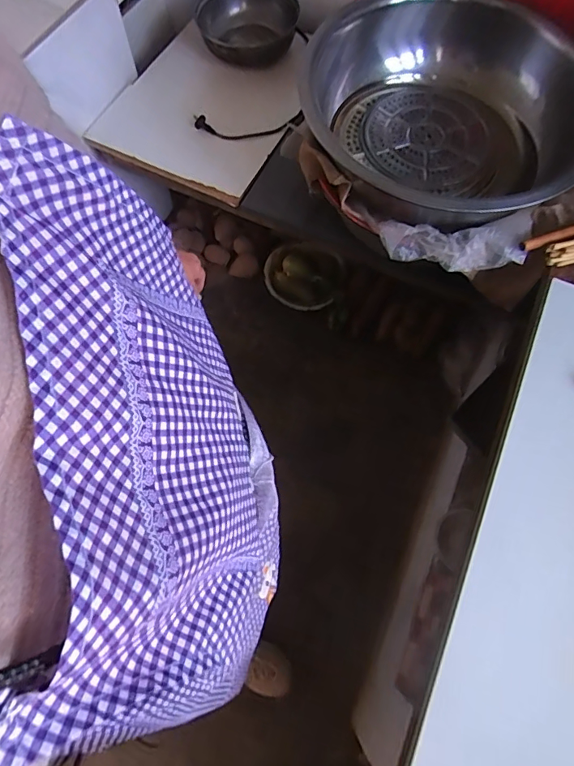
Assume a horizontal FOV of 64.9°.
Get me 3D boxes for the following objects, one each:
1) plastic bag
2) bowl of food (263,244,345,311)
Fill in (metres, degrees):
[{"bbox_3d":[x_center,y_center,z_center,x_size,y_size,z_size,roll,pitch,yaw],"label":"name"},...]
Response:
[{"bbox_3d":[0.292,-0.249,0.782,0.262,0.047,0.100,3,68,0],"label":"plastic bag"},{"bbox_3d":[0.052,-0.353,1.480,0.277,0.090,0.199,27,70,9],"label":"bowl of food"}]

